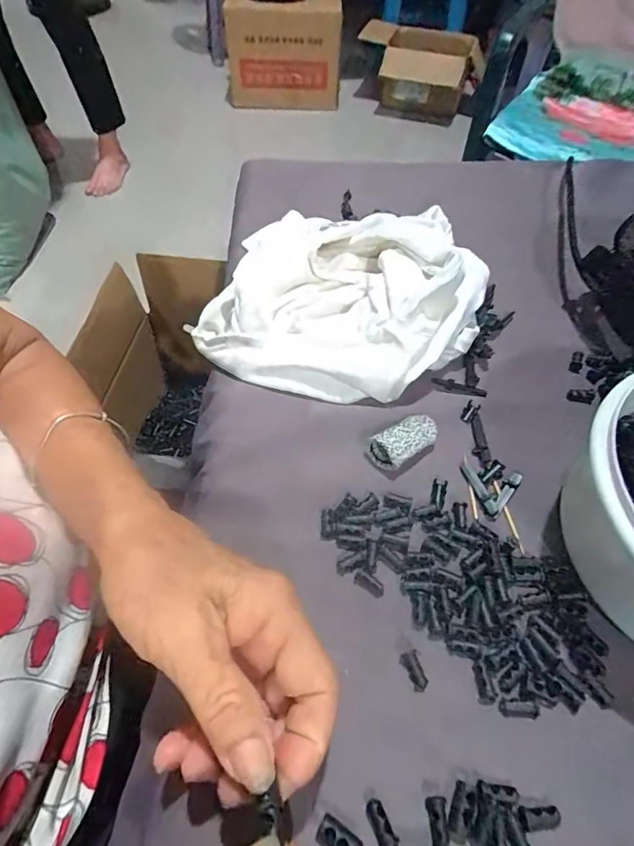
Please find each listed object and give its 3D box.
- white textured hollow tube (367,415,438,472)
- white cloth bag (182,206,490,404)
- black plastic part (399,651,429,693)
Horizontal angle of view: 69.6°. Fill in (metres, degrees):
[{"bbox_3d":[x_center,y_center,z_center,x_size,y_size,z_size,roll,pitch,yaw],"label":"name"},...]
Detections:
[{"bbox_3d":[0.056,0.011,0.293,0.045,0.015,0.026,-32,61,-21],"label":"white textured hollow tube"},{"bbox_3d":[0.020,-0.110,0.349,0.204,0.060,0.188,17,57,11],"label":"white cloth bag"},{"bbox_3d":[0.048,0.123,0.225,0.009,0.004,0.018,-16,57,-11],"label":"black plastic part"}]

